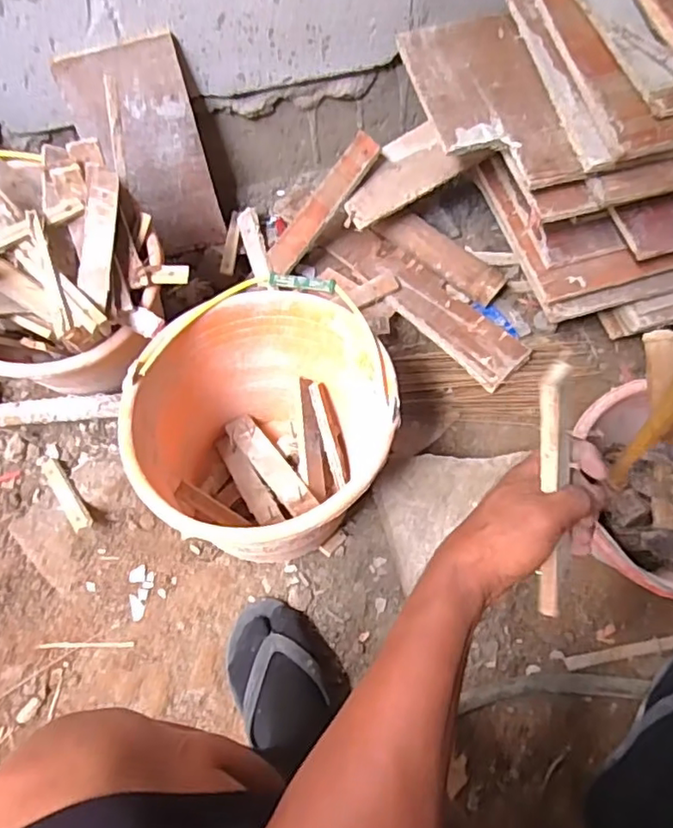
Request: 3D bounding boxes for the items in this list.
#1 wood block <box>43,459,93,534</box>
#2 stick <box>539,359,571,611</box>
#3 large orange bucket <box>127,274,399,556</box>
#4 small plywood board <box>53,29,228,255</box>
[{"bbox_3d":[-0.363,0.106,0.795,0.024,0.015,0.147,-39,50,-15],"label":"wood block"},{"bbox_3d":[0.150,0.063,0.411,0.018,0.211,0.015,-13,29,-4],"label":"stick"},{"bbox_3d":[-0.081,0.016,0.724,0.286,0.238,0.266,-1,64,2],"label":"large orange bucket"},{"bbox_3d":[-0.275,-0.379,0.884,0.161,0.301,0.010,-15,45,-6],"label":"small plywood board"}]

